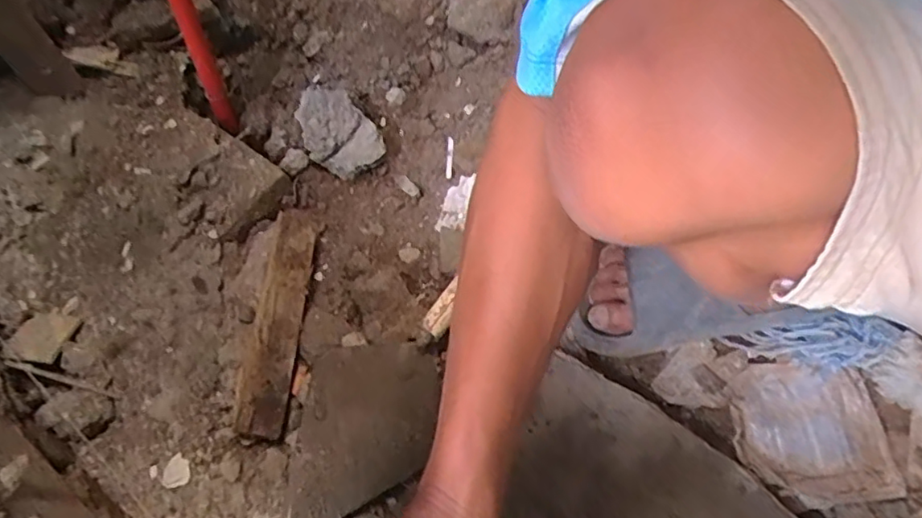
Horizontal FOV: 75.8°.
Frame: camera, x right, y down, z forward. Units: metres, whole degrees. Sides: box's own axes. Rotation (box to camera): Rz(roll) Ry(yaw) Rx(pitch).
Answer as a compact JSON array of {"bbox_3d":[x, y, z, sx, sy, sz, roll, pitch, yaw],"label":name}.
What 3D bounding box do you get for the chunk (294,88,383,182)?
[{"bbox_3d":[-0.156,-0.157,0.715,0.079,0.058,0.119,-34,65,-15],"label":"chunk"}]

